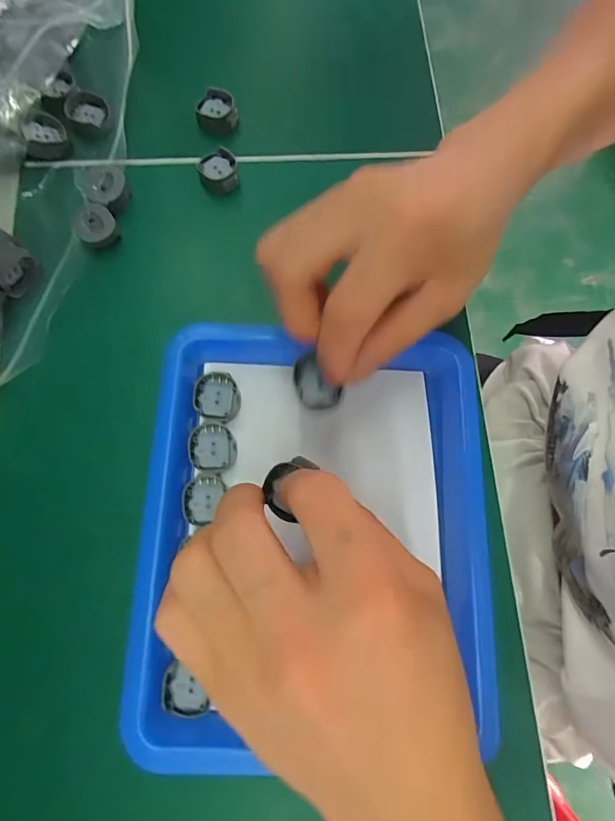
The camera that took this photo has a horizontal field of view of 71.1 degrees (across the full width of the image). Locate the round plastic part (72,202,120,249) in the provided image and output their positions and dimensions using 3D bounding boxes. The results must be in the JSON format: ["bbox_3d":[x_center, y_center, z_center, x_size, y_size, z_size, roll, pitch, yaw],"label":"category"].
[{"bbox_3d":[-0.136,-0.118,0.275,0.024,0.012,0.025,0,77,-1],"label":"round plastic part"}]

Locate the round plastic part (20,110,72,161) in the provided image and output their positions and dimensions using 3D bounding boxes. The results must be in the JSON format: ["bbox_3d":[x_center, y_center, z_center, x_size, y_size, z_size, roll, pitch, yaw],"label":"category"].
[{"bbox_3d":[-0.178,-0.184,0.290,0.029,0.013,0.029,4,79,-24],"label":"round plastic part"}]

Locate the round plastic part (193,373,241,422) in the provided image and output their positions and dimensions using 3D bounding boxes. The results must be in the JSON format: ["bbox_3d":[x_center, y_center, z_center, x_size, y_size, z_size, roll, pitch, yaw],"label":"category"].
[{"bbox_3d":[-0.053,-0.008,0.253,0.026,0.009,0.029,5,77,0],"label":"round plastic part"}]

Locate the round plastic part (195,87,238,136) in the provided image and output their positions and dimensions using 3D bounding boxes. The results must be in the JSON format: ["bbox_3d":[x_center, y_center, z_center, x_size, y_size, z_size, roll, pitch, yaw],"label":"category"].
[{"bbox_3d":[-0.064,-0.212,0.308,0.028,0.019,0.023,-3,77,-2],"label":"round plastic part"}]

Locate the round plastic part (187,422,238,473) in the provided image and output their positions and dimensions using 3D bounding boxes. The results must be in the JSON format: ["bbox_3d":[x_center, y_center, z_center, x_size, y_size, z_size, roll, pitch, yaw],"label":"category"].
[{"bbox_3d":[-0.054,0.021,0.245,0.026,0.009,0.027,0,77,-1],"label":"round plastic part"}]

